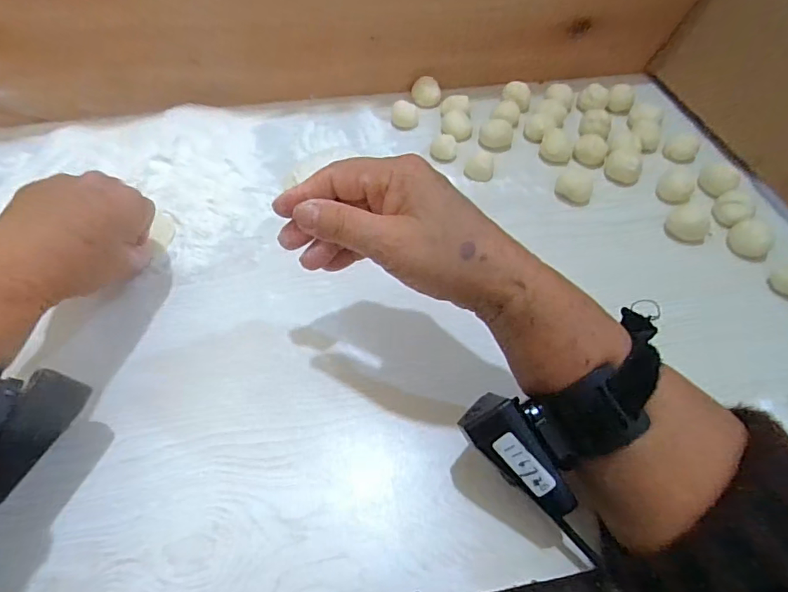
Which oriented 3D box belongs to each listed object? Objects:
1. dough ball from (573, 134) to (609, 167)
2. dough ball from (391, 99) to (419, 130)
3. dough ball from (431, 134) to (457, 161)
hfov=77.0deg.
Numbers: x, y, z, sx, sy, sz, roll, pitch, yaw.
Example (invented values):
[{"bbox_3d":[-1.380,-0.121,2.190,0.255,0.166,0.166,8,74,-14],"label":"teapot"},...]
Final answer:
[{"bbox_3d":[0.189,-0.140,0.473,0.030,0.019,0.026,23,59,12],"label":"dough ball"},{"bbox_3d":[0.011,-0.182,0.497,0.026,0.016,0.021,6,57,1],"label":"dough ball"},{"bbox_3d":[0.048,-0.142,0.473,0.024,0.016,0.018,10,57,4],"label":"dough ball"}]

